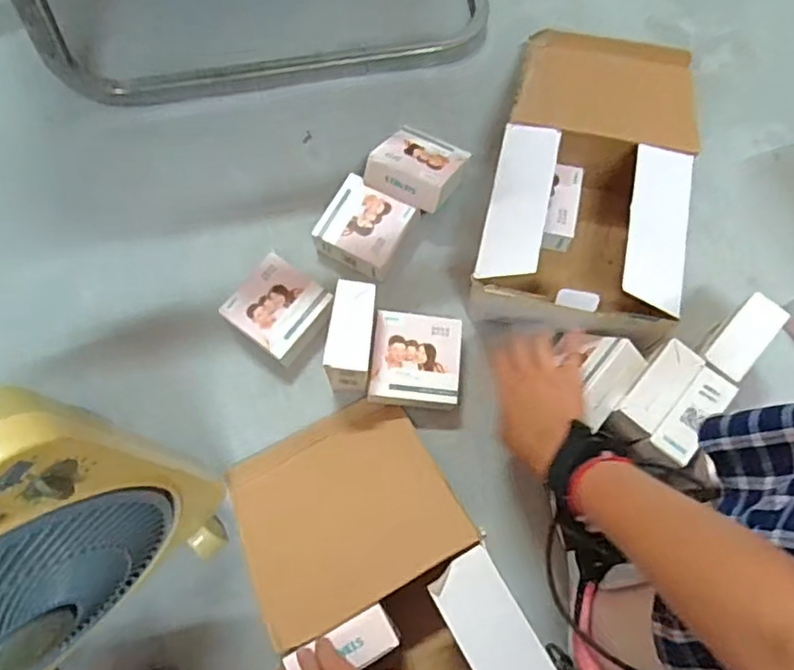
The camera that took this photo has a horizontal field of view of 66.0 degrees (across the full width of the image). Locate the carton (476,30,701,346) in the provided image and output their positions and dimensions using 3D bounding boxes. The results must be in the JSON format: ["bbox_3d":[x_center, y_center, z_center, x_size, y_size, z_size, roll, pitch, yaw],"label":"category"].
[{"bbox_3d":[0.223,-0.196,0.704,0.198,0.113,0.394,14,73,6],"label":"carton"}]

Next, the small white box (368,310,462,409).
[{"bbox_3d":[0.022,0.029,0.672,0.094,0.042,0.101,5,72,3],"label":"small white box"}]

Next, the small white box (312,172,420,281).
[{"bbox_3d":[-0.038,-0.127,0.732,0.094,0.042,0.096,27,75,10],"label":"small white box"}]

